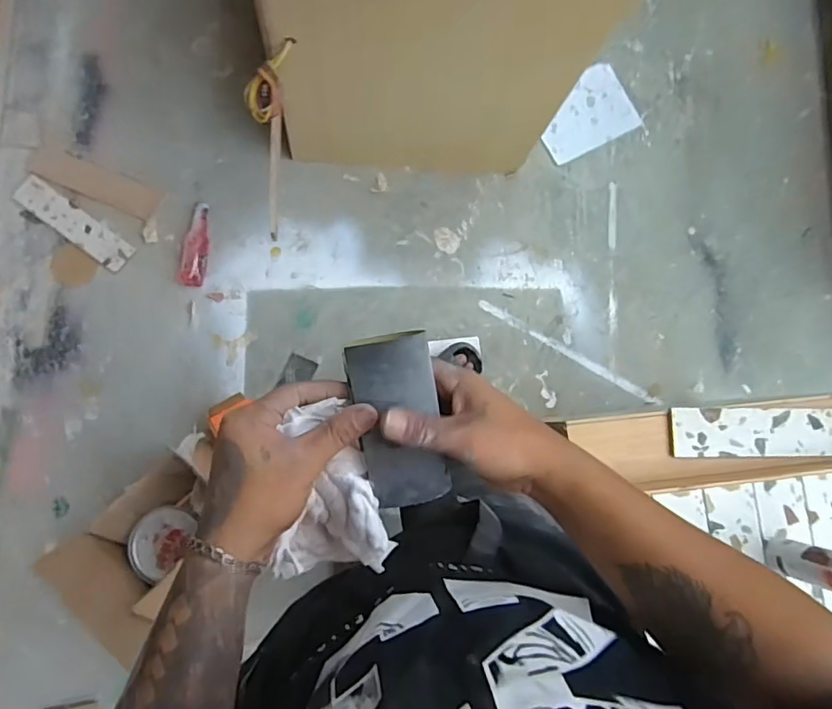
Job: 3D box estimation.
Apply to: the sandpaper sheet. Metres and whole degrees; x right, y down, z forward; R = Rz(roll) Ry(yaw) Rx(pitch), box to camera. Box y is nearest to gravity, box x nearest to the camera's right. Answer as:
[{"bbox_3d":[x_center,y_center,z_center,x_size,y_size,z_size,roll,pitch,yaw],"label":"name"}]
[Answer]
[{"bbox_3d":[-0.011,0.047,0.374,0.058,0.016,0.119,-9,97,-8],"label":"sandpaper sheet"}]

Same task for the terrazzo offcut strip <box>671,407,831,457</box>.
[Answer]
[{"bbox_3d":[0.529,0.119,0.825,0.281,0.017,0.073,1,82,-7],"label":"terrazzo offcut strip"}]

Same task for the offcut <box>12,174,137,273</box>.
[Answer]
[{"bbox_3d":[-0.800,-0.306,1.267,0.293,0.010,0.075,37,81,-2],"label":"offcut"}]

